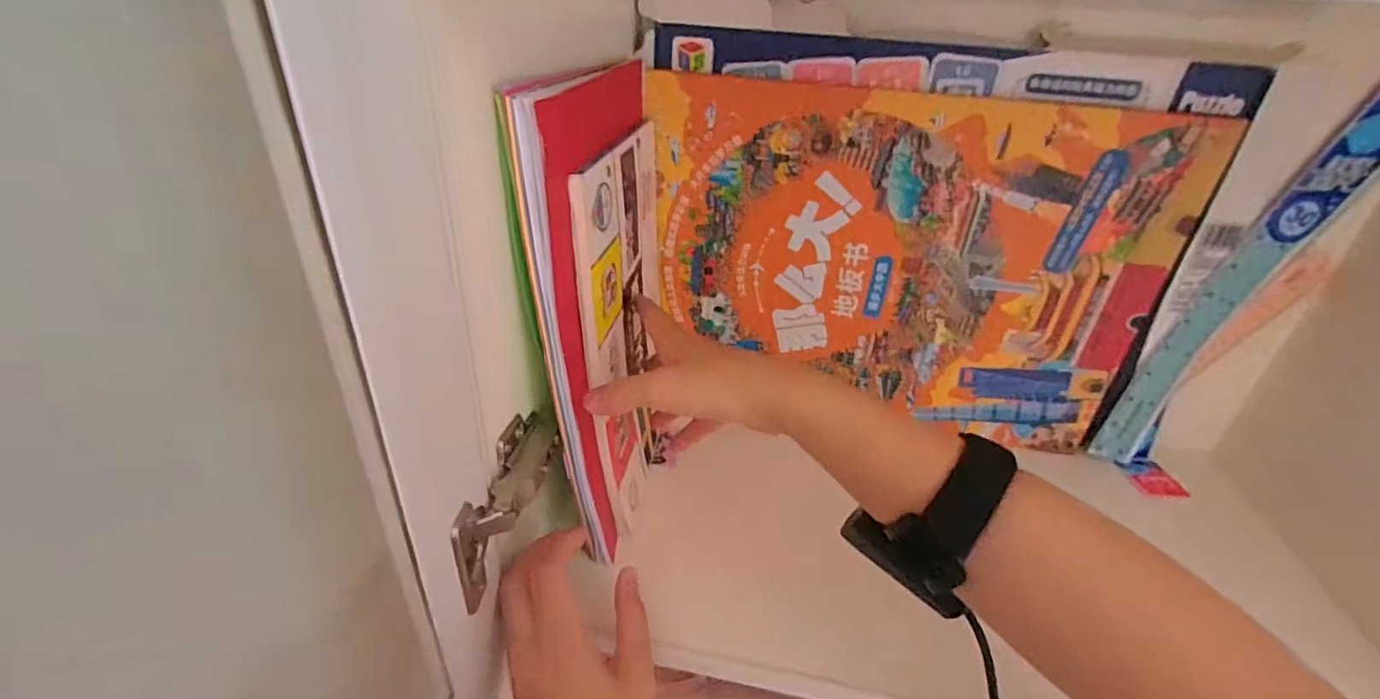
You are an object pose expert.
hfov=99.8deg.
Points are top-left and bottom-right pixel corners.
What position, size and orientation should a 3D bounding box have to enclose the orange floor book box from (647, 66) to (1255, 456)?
[{"bbox_3d":[0.169,-0.070,0.479,0.396,0.265,0.019,8,31,7],"label":"orange floor book box"}]

